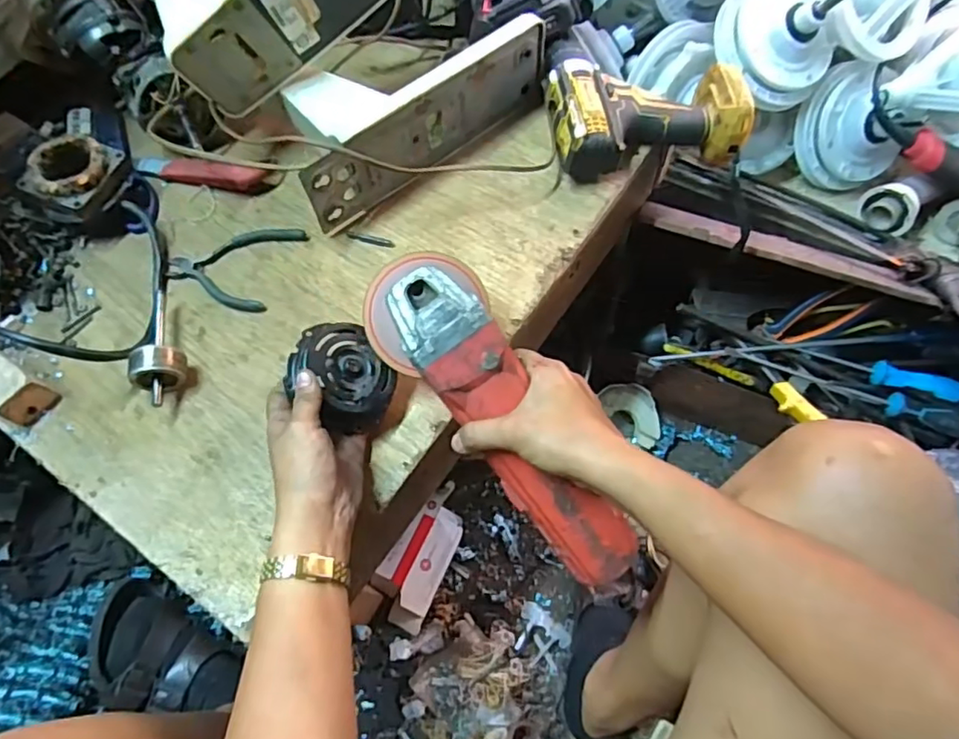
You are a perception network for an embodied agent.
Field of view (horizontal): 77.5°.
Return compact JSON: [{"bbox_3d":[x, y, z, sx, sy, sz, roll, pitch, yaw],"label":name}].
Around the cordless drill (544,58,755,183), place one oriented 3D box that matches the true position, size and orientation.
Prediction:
[{"bbox_3d":[0.166,-0.256,0.603,0.186,0.061,0.113,-9,64,-1],"label":"cordless drill"}]

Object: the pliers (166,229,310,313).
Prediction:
[{"bbox_3d":[-0.236,-0.109,0.581,0.109,0.008,0.096,19,67,12],"label":"pliers"}]

